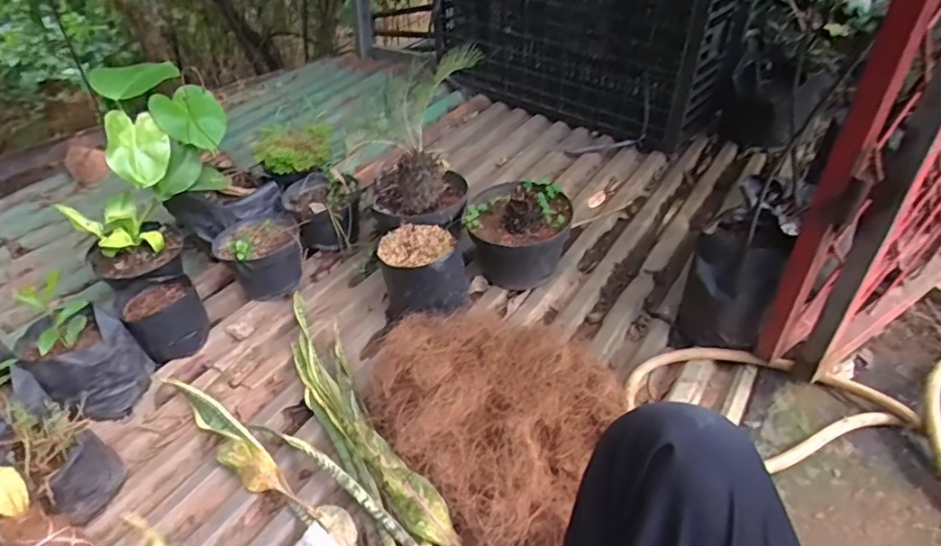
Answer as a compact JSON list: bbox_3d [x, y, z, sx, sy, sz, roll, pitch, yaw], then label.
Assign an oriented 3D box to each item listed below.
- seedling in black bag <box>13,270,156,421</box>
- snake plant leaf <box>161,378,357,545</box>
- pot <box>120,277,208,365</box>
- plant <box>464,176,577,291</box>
[{"bbox_3d":[-0.658,0.142,0.981,0.167,0.219,0.149,22,44,26],"label":"seedling in black bag"},{"bbox_3d":[-0.346,0.295,0.907,0.472,0.038,0.066,26,46,29],"label":"snake plant leaf"},{"bbox_3d":[-0.586,0.086,1.110,0.125,0.128,0.137,1,40,-1],"label":"pot"},{"bbox_3d":[0.097,-0.076,1.204,0.213,0.183,0.215,1,40,-1],"label":"plant"}]

